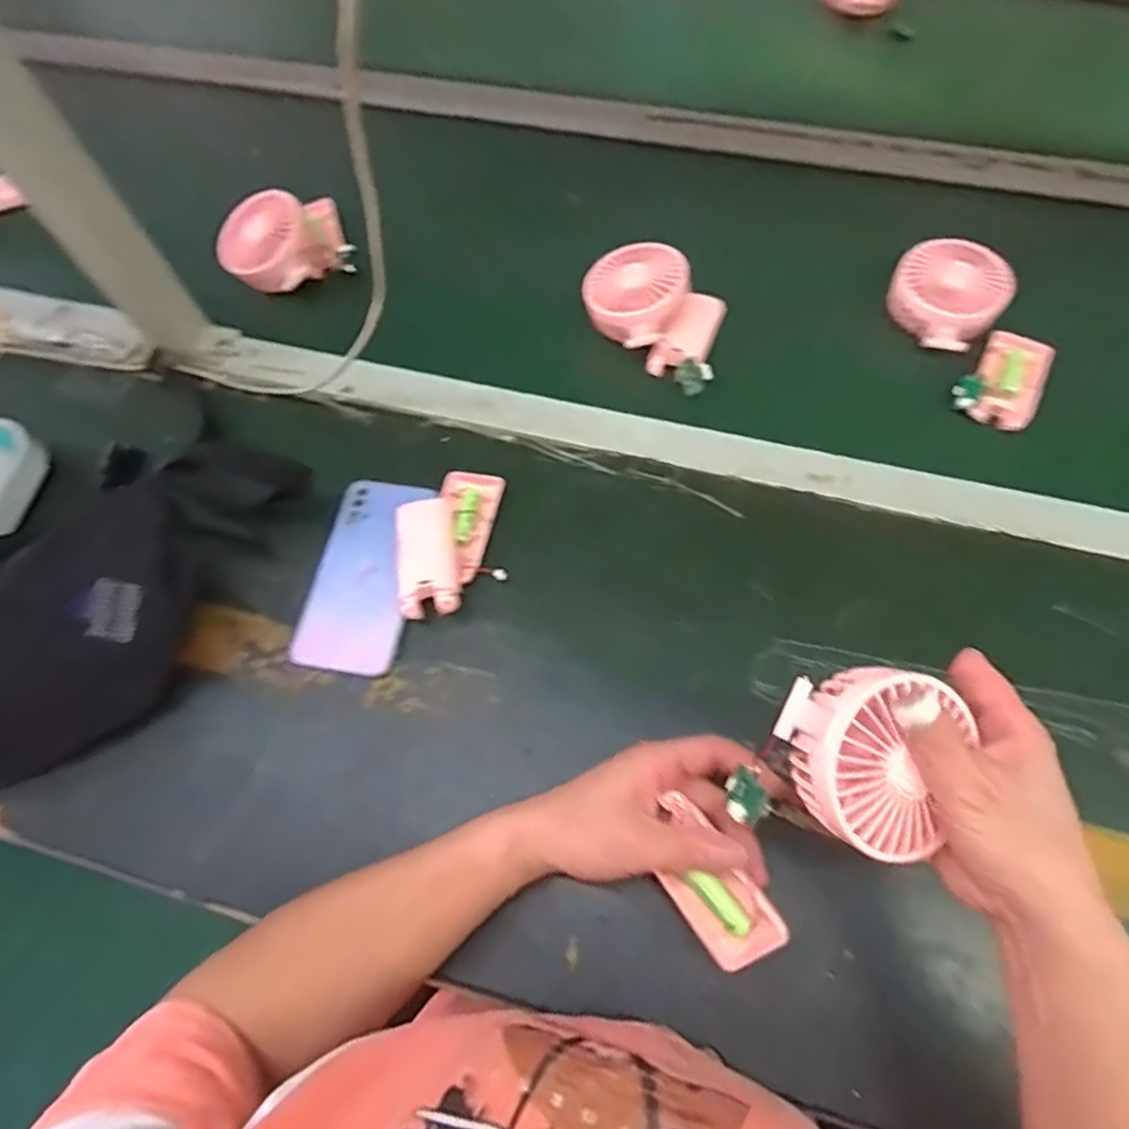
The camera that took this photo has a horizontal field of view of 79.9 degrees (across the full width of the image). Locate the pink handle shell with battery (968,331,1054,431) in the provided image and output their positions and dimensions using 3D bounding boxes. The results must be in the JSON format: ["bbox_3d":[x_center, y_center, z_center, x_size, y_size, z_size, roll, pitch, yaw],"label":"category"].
[{"bbox_3d":[0.375,-0.156,0.566,0.051,0.016,0.088,25,69,13],"label":"pink handle shell with battery"}]

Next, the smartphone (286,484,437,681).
[{"bbox_3d":[-0.153,0.004,0.521,0.074,0.011,0.155,9,67,7],"label":"smartphone"}]

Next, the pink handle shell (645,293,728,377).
[{"bbox_3d":[0.111,-0.205,0.598,0.042,0.027,0.087,25,69,13],"label":"pink handle shell"}]

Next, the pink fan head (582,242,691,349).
[{"bbox_3d":[0.060,-0.238,0.591,0.080,0.033,0.091,34,90,17],"label":"pink fan head"}]

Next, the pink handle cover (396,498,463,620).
[{"bbox_3d":[-0.103,-0.004,0.509,0.045,0.023,0.092,-11,66,-2],"label":"pink handle cover"}]

